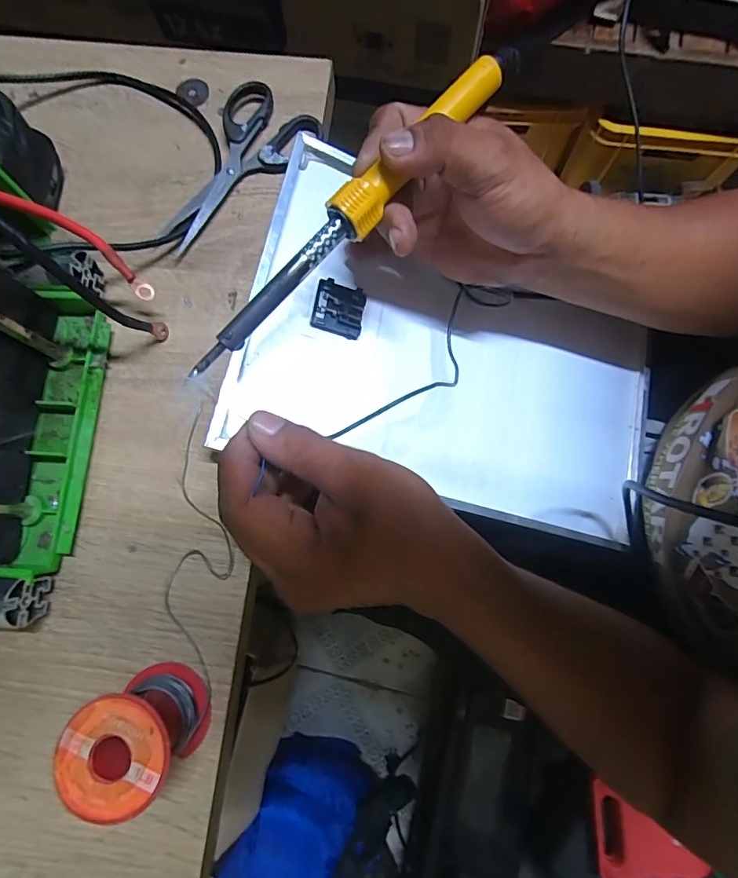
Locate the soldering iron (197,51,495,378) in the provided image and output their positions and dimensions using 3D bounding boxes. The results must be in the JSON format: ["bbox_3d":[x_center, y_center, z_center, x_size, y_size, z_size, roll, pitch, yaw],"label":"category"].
[{"bbox_3d":[-0.011,-0.120,0.231,0.020,0.016,0.225,43,89,9],"label":"soldering iron"}]

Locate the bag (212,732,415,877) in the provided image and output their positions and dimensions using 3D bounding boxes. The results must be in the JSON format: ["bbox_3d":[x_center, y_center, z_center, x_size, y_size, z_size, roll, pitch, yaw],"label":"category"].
[{"bbox_3d":[-0.088,0.739,0.790,0.306,0.195,0.278,11,78,3],"label":"bag"}]

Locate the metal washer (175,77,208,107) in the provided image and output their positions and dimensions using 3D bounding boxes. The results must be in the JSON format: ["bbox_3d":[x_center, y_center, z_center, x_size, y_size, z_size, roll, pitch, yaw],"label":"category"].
[{"bbox_3d":[-0.138,-0.275,0.345,0.024,0.004,0.021,30,85,2],"label":"metal washer"}]

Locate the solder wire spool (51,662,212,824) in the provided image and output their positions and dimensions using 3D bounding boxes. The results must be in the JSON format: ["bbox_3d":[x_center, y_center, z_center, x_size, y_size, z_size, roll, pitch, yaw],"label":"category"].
[{"bbox_3d":[-0.119,0.153,0.229,0.051,0.054,0.049,0,78,1],"label":"solder wire spool"}]

